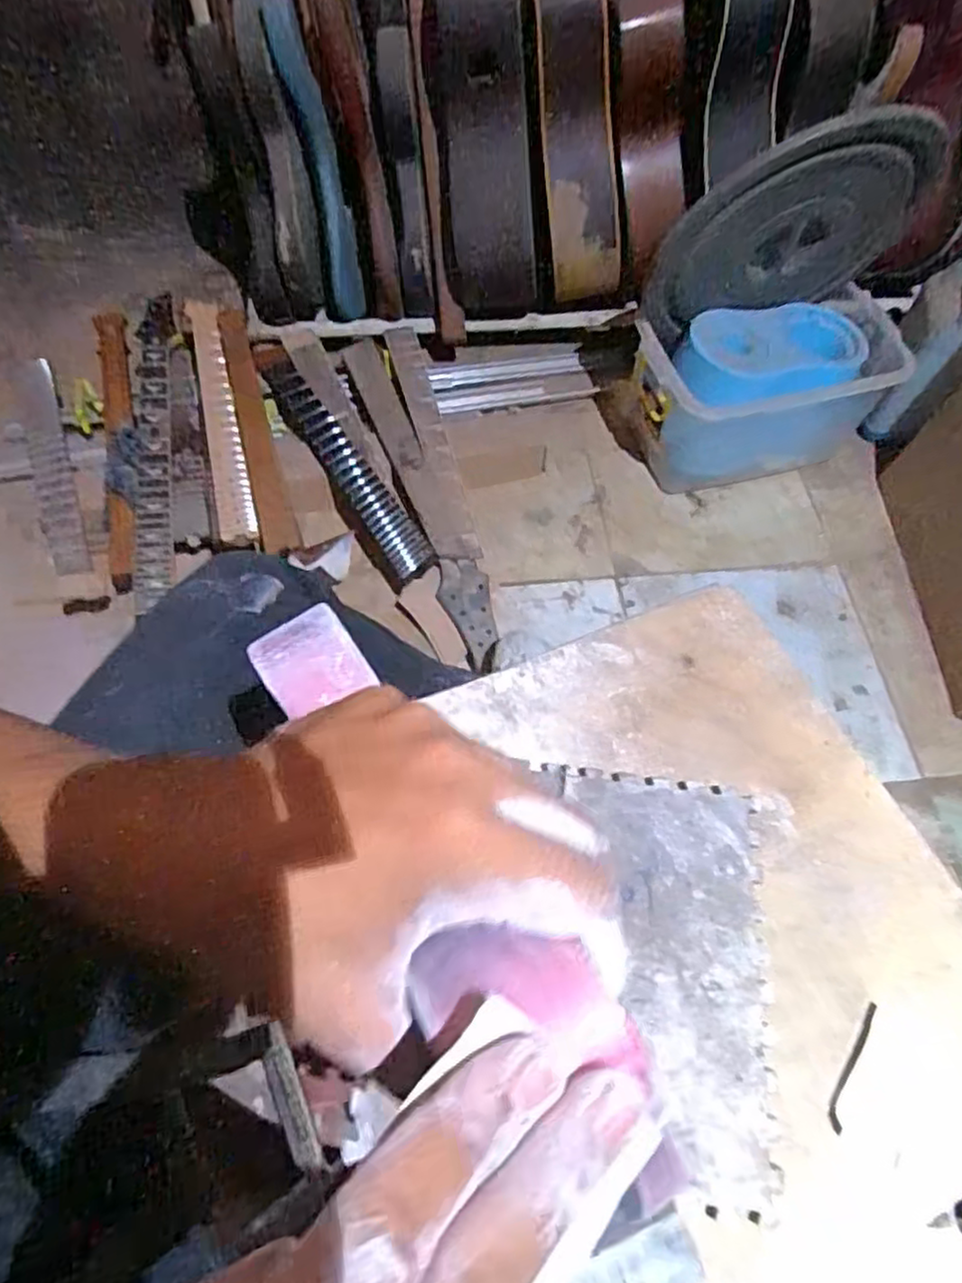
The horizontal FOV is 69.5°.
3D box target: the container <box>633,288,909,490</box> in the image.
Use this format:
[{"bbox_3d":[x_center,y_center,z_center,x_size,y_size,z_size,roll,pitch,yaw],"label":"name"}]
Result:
[{"bbox_3d":[0.498,-0.438,1.238,0.444,0.220,0.205,-11,64,-6],"label":"container"}]

